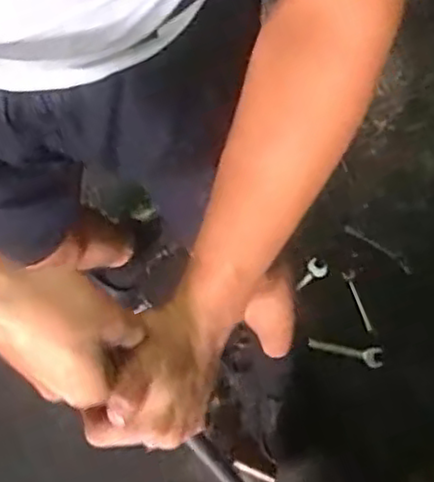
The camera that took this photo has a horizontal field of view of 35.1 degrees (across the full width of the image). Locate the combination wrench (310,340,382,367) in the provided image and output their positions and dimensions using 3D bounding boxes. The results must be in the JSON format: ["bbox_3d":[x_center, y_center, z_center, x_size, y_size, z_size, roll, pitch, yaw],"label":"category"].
[{"bbox_3d":[0.253,0.218,1.361,0.143,0.012,0.041,9,72,6],"label":"combination wrench"}]

